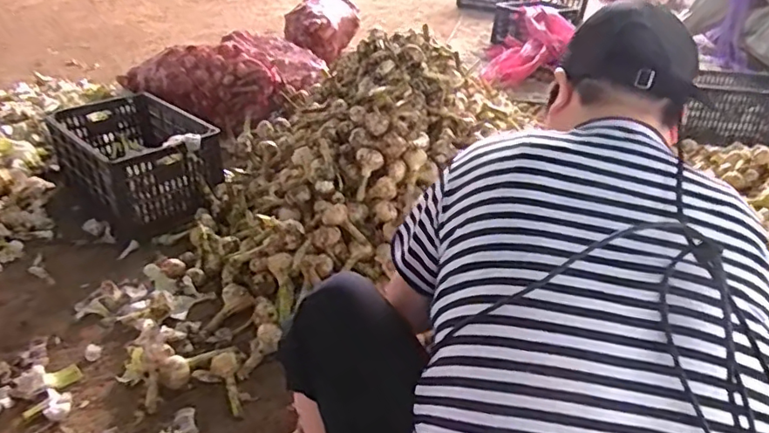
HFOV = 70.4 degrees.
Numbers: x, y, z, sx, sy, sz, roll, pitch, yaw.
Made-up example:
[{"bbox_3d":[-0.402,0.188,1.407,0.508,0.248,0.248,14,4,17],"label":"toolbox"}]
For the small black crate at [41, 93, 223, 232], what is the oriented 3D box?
[{"bbox_3d":[-0.644,-0.160,1.448,0.319,0.218,0.426,-21,40,-35],"label":"small black crate"}]

